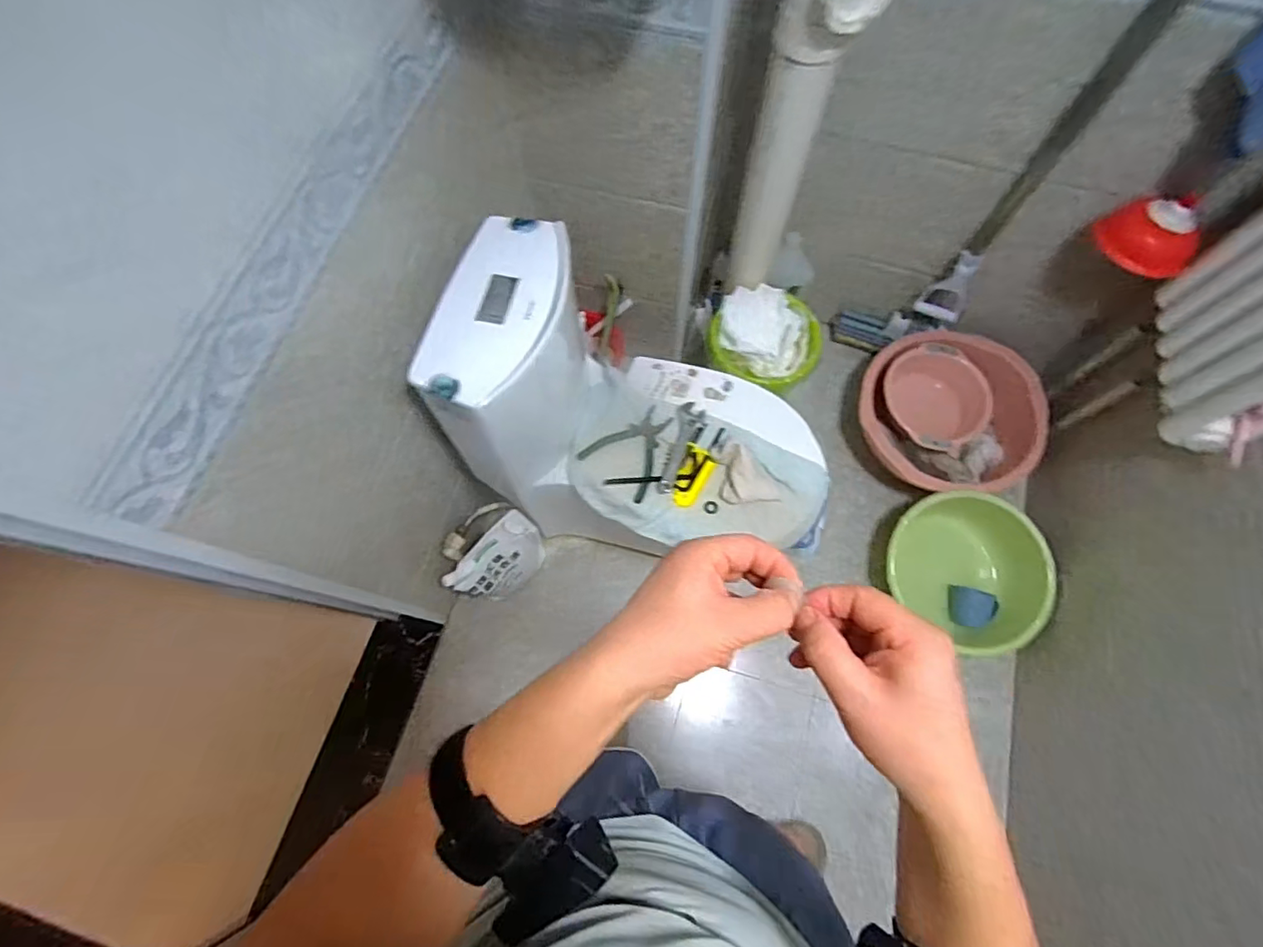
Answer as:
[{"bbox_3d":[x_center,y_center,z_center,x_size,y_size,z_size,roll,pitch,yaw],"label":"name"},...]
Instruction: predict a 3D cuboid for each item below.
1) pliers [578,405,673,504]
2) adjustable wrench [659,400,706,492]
[{"bbox_3d":[0.010,-0.052,1.021,0.141,0.020,0.169,38,75,13],"label":"pliers"},{"bbox_3d":[0.094,-0.052,1.021,0.049,0.021,0.192,15,71,5],"label":"adjustable wrench"}]

